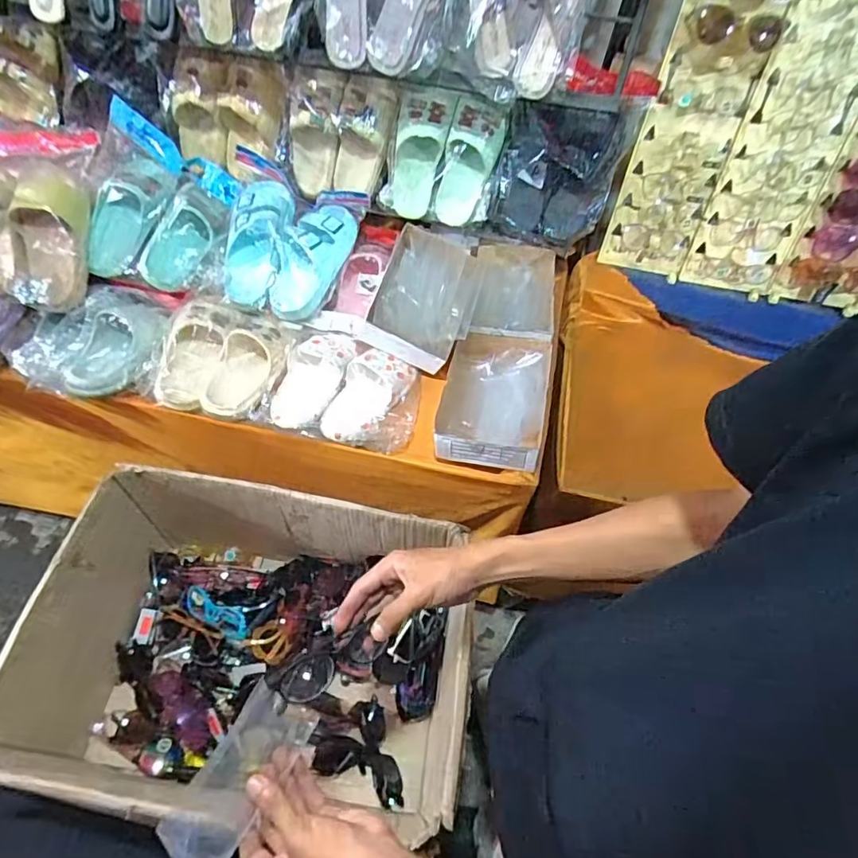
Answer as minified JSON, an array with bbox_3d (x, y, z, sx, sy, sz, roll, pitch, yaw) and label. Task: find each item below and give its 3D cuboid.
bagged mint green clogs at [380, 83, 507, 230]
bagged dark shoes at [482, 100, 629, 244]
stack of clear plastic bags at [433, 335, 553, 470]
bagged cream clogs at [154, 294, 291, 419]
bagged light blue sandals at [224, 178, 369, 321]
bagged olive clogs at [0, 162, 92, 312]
[{"bbox_3d":[0.022,-0.483,0.942,0.197,0.219,0.088,20,57,8],"label":"bagged mint green clogs"},{"bbox_3d":[0.220,-0.442,0.908,0.200,0.216,0.076,7,56,0],"label":"bagged dark shoes"},{"bbox_3d":[0.106,-0.054,0.867,0.161,0.062,0.242,10,57,2],"label":"stack of clear plastic bags"},{"bbox_3d":[-0.338,-0.119,0.883,0.178,0.079,0.222,10,56,2],"label":"bagged cream clogs"},{"bbox_3d":[-0.252,-0.328,0.980,0.227,0.090,0.253,9,87,-6],"label":"bagged light blue sandals"},{"bbox_3d":[-0.669,-0.320,0.864,0.184,0.073,0.264,-3,81,-12],"label":"bagged olive clogs"}]

